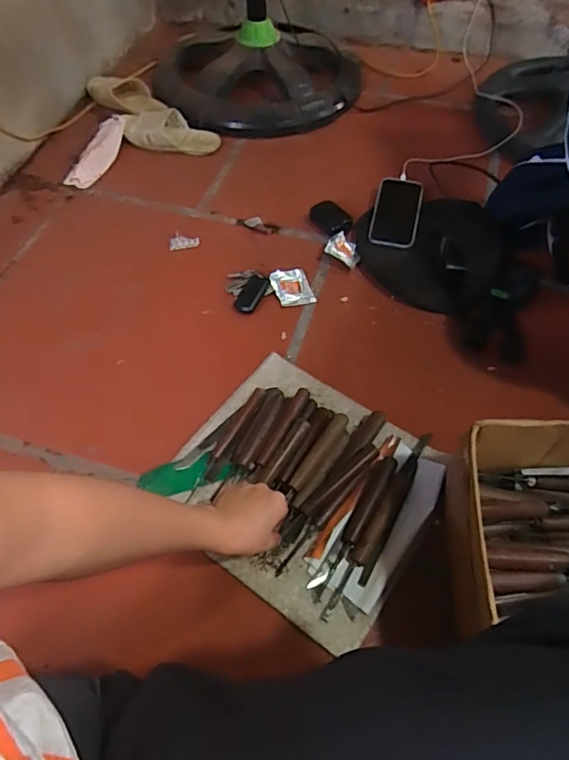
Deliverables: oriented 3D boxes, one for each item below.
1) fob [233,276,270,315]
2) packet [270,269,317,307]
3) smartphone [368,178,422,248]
[{"bbox_3d":[-0.052,-0.132,0.813,0.035,0.021,0.068,21,59,13],"label":"fob"},{"bbox_3d":[0.011,-0.150,0.836,0.058,0.009,0.071,-18,58,-12],"label":"packet"},{"bbox_3d":[0.197,-0.299,0.916,0.078,0.011,0.145,10,69,10],"label":"smartphone"}]

